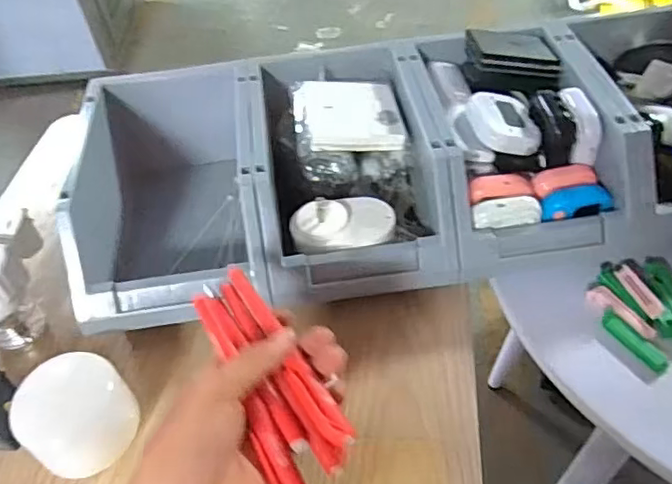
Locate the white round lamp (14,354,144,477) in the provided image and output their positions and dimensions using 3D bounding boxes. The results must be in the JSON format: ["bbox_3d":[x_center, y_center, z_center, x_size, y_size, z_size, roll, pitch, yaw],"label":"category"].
[{"bbox_3d":[-0.189,0.130,0.439,0.086,0.053,0.072,32,59,30],"label":"white round lamp"}]

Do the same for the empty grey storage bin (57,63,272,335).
[{"bbox_3d":[-0.143,-0.043,0.545,0.157,0.114,0.234,-8,48,0],"label":"empty grey storage bin"}]

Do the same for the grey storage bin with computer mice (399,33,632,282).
[{"bbox_3d":[0.167,-0.085,0.557,0.158,0.115,0.238,-9,48,-1],"label":"grey storage bin with computer mice"}]

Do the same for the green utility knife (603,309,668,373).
[{"bbox_3d":[0.241,0.079,0.478,0.014,0.010,0.061,-29,51,-18],"label":"green utility knife"}]

